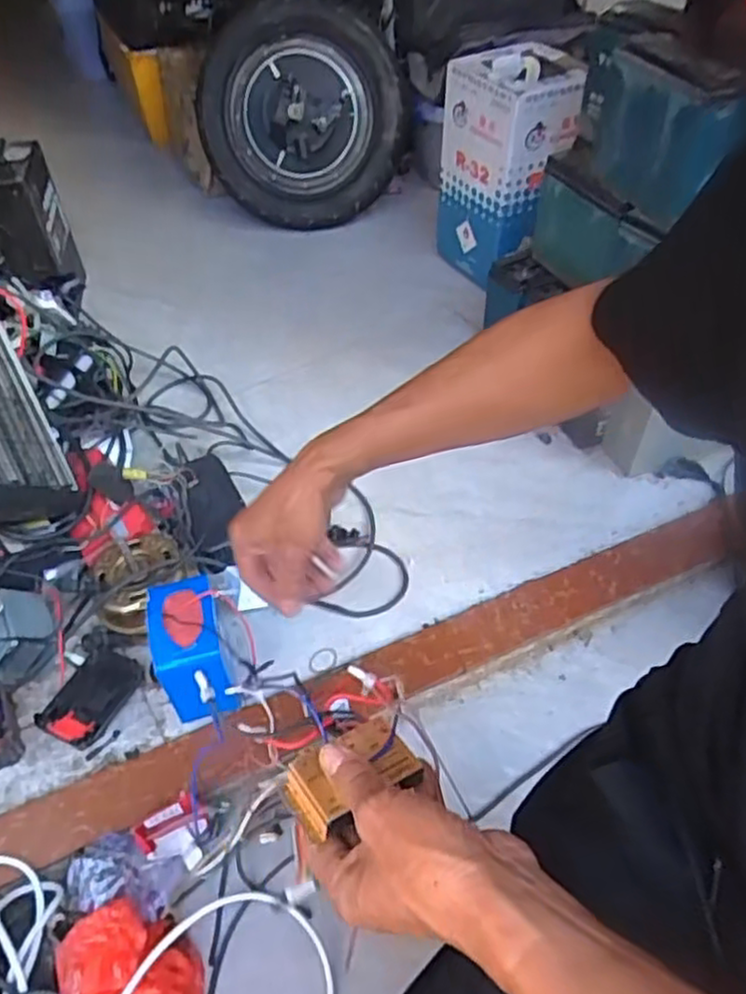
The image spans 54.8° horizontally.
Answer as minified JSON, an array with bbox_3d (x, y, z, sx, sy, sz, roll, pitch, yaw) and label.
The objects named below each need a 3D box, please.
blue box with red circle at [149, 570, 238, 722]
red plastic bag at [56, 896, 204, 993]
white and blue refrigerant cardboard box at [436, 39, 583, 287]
[{"bbox_3d":[-0.205,0.175,0.804,0.079,0.132,0.110,-13,49,-10],"label":"blue box with red circle"},{"bbox_3d":[-0.214,0.439,0.644,0.129,0.112,0.106,24,53,21],"label":"red plastic bag"},{"bbox_3d":[0.255,-0.611,1.343,0.192,0.355,0.223,-26,53,-21],"label":"white and blue refrigerant cardboard box"}]

